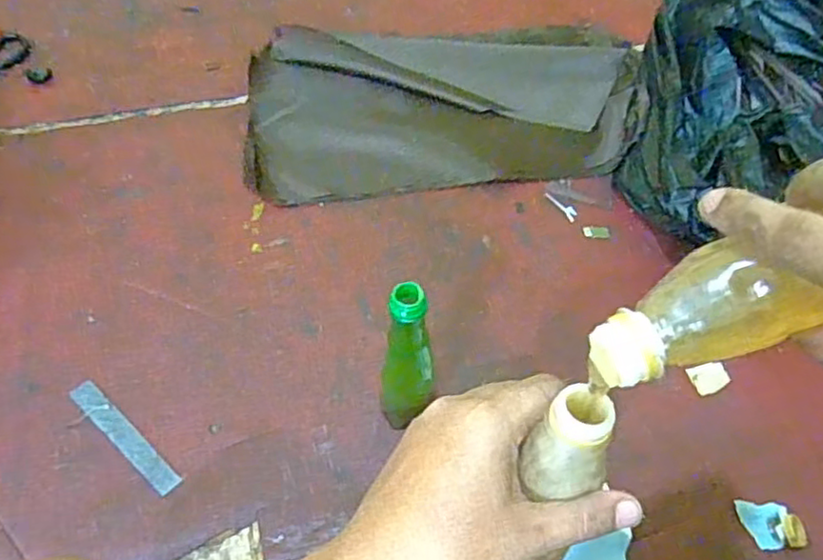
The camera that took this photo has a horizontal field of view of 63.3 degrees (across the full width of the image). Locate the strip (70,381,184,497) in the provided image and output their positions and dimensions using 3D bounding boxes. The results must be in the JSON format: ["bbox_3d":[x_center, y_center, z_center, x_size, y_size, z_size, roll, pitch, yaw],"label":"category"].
[{"bbox_3d":[-0.285,0.155,0.663,0.155,0.004,0.024,37,53,22],"label":"strip"}]

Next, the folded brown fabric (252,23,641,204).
[{"bbox_3d":[0.055,-0.267,0.994,0.577,0.042,0.375,-4,53,-5],"label":"folded brown fabric"}]

